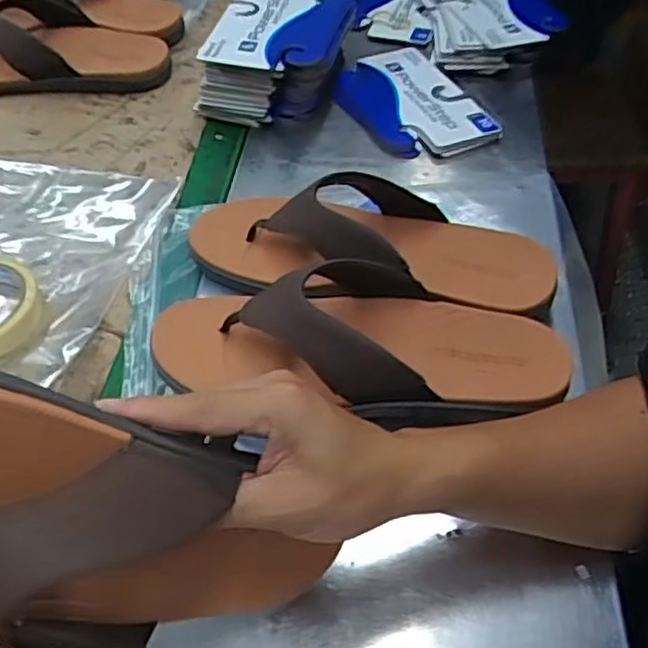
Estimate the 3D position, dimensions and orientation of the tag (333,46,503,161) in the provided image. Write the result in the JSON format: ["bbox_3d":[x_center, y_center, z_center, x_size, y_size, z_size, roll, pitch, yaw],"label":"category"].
[{"bbox_3d":[0.087,-0.231,0.726,0.124,0.018,0.188,-18,50,-14],"label":"tag"}]

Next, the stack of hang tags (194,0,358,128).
[{"bbox_3d":[-0.044,-0.289,0.732,0.124,0.087,0.196,13,50,13],"label":"stack of hang tags"}]

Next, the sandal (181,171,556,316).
[{"bbox_3d":[0.032,-0.059,0.539,0.278,0.073,0.103,13,50,13],"label":"sandal"}]

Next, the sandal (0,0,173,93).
[{"bbox_3d":[-0.318,-0.313,0.775,0.286,0.063,0.112,2,48,3],"label":"sandal"}]

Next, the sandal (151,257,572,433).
[{"bbox_3d":[0.022,0.009,0.475,0.281,0.075,0.108,9,49,9],"label":"sandal"}]

